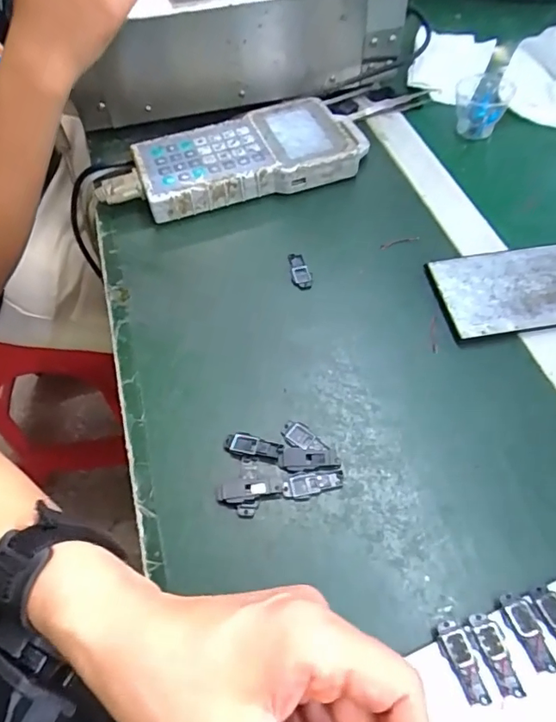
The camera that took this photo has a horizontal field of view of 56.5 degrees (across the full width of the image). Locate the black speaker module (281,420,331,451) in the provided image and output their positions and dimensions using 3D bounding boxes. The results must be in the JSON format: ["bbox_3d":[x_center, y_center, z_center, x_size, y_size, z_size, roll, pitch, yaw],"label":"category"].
[{"bbox_3d":[0.017,0.053,0.352,0.032,0.004,0.017,32,64,23],"label":"black speaker module"}]

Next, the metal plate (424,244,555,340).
[{"bbox_3d":[0.220,-0.062,0.416,0.182,0.004,0.080,-8,59,-3],"label":"metal plate"}]

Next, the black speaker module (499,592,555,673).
[{"bbox_3d":[0.134,0.144,0.276,0.015,0.004,0.039,-12,56,-4],"label":"black speaker module"}]

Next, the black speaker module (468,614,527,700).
[{"bbox_3d":[0.115,0.153,0.271,0.015,0.004,0.039,-13,56,-4],"label":"black speaker module"}]

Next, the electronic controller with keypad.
[{"bbox_3d":[-0.043,-0.196,0.507,0.261,0.037,0.108,-18,56,-8],"label":"electronic controller with keypad"}]

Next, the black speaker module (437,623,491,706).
[{"bbox_3d":[0.098,0.157,0.270,0.014,0.004,0.039,-20,57,-9],"label":"black speaker module"}]

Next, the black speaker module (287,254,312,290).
[{"bbox_3d":[0.019,-0.077,0.443,0.017,0.004,0.039,-7,55,0],"label":"black speaker module"}]

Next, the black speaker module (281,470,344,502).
[{"bbox_3d":[0.023,0.080,0.335,0.040,0.004,0.017,-12,56,-3],"label":"black speaker module"}]

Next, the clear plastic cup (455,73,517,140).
[{"bbox_3d":[0.213,-0.269,0.540,0.054,0.039,0.058,18,59,16],"label":"clear plastic cup"}]

